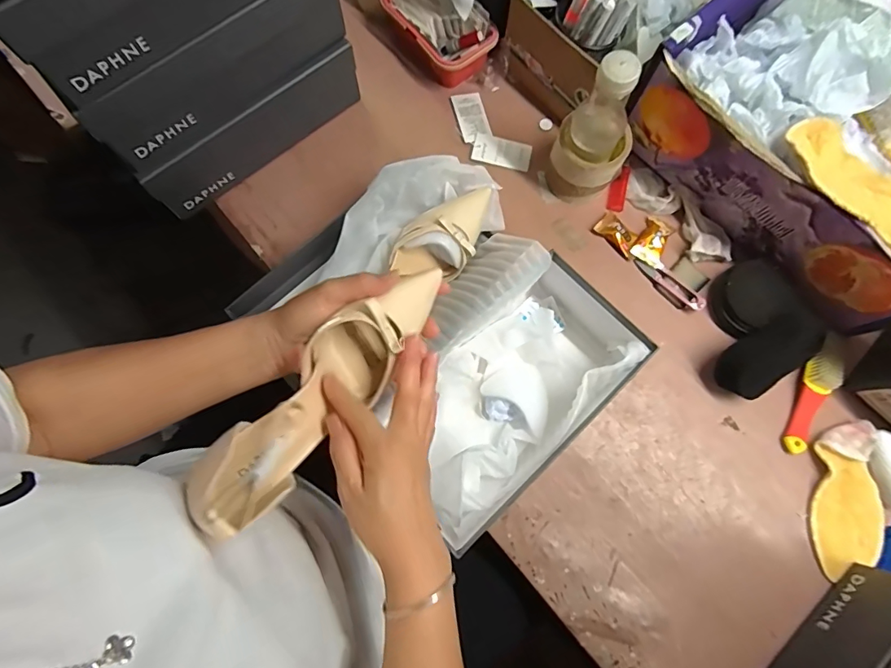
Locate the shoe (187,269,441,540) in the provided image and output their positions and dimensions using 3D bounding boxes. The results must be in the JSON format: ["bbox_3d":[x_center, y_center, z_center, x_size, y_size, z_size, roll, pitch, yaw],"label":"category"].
[{"bbox_3d":[-0.085,0.037,0.347,0.063,0.079,0.238,30,58,7],"label":"shoe"}]

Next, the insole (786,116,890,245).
[{"bbox_3d":[0.427,-0.139,0.454,0.066,0.023,0.195,-41,80,-9],"label":"insole"}]

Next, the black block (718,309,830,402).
[{"bbox_3d":[0.380,0.028,0.545,0.124,0.055,0.063,-31,78,-7],"label":"black block"}]

